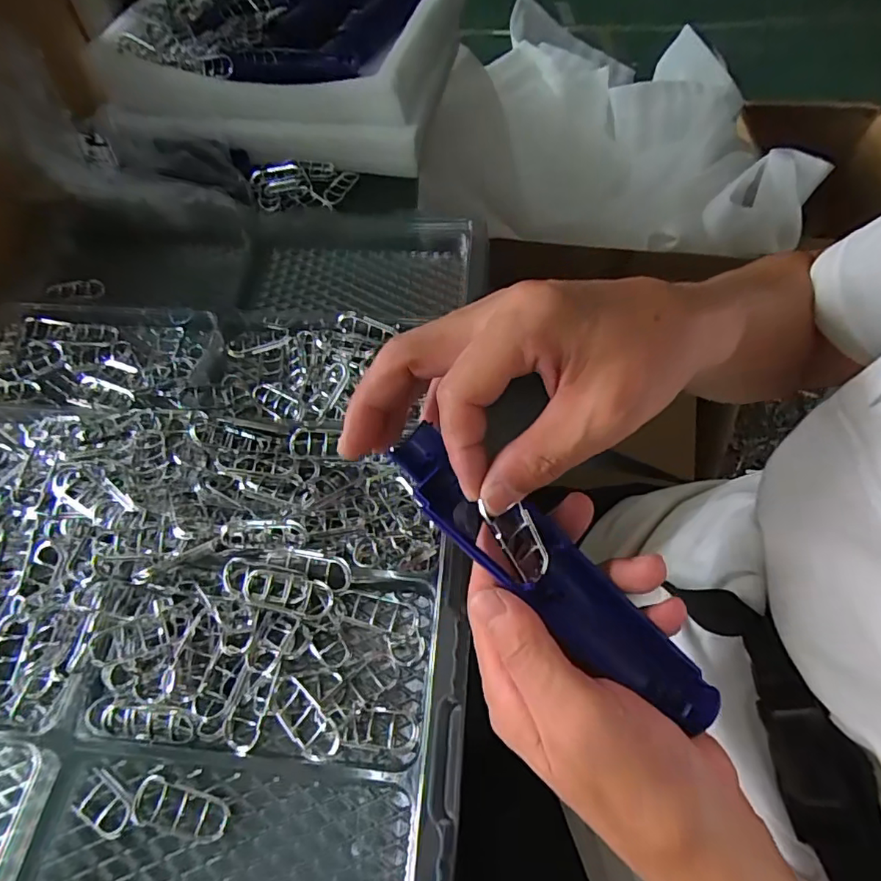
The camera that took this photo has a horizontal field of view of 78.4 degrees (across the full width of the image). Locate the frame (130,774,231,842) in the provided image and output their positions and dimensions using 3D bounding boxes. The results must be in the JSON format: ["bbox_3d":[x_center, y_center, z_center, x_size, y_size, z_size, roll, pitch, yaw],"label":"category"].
[{"bbox_3d":[-0.139,0.197,0.287,0.053,0.009,0.022,14,61,10],"label":"frame"}]

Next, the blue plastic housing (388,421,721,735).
[{"bbox_3d":[0.048,0.058,0.242,0.174,0.022,0.036,41,67,2],"label":"blue plastic housing"}]

